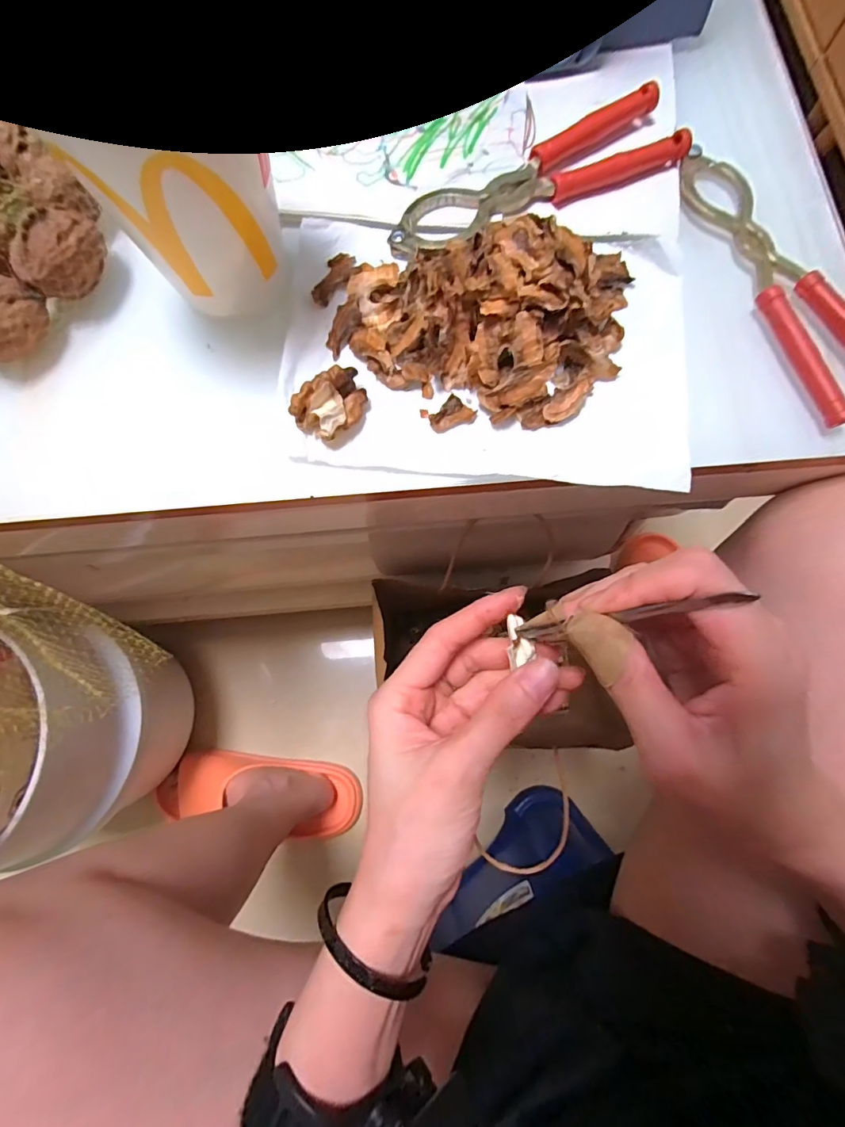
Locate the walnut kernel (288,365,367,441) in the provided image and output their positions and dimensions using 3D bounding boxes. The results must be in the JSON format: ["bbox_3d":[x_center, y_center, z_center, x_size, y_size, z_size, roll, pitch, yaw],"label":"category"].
[{"bbox_3d":[-0.040,-0.070,0.204,0.034,0.019,0.022,-38,80,-7],"label":"walnut kernel"}]

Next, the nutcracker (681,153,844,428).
[{"bbox_3d":[0.175,-0.141,0.221,0.036,0.018,0.156,-20,78,-4],"label":"nutcracker"}]

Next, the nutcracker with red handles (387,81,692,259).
[{"bbox_3d":[0.054,-0.198,0.234,0.157,0.015,0.042,-23,81,-4],"label":"nutcracker with red handles"}]

